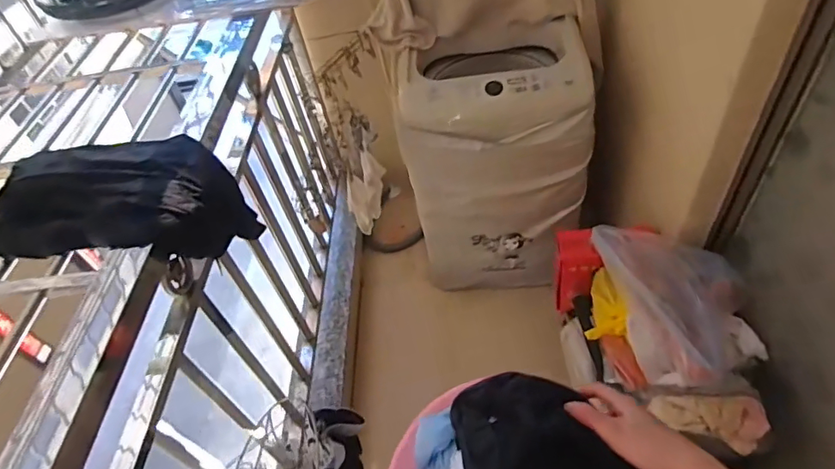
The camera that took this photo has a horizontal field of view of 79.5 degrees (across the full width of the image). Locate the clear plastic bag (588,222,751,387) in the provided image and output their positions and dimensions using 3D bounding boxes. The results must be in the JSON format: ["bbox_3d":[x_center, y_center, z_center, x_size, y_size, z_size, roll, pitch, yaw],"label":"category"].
[{"bbox_3d":[0.595,0.133,1.167,0.244,0.113,0.417,-5,48,1],"label":"clear plastic bag"}]

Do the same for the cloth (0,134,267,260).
[{"bbox_3d":[-0.516,-0.045,0.898,0.375,0.151,0.235,-16,49,-9],"label":"cloth"}]

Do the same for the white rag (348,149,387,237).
[{"bbox_3d":[-0.136,-0.107,1.390,0.049,0.217,0.127,18,53,20],"label":"white rag"}]

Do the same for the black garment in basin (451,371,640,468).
[{"bbox_3d":[0.140,0.230,0.487,0.229,0.065,0.128,35,59,13],"label":"black garment in basin"}]

